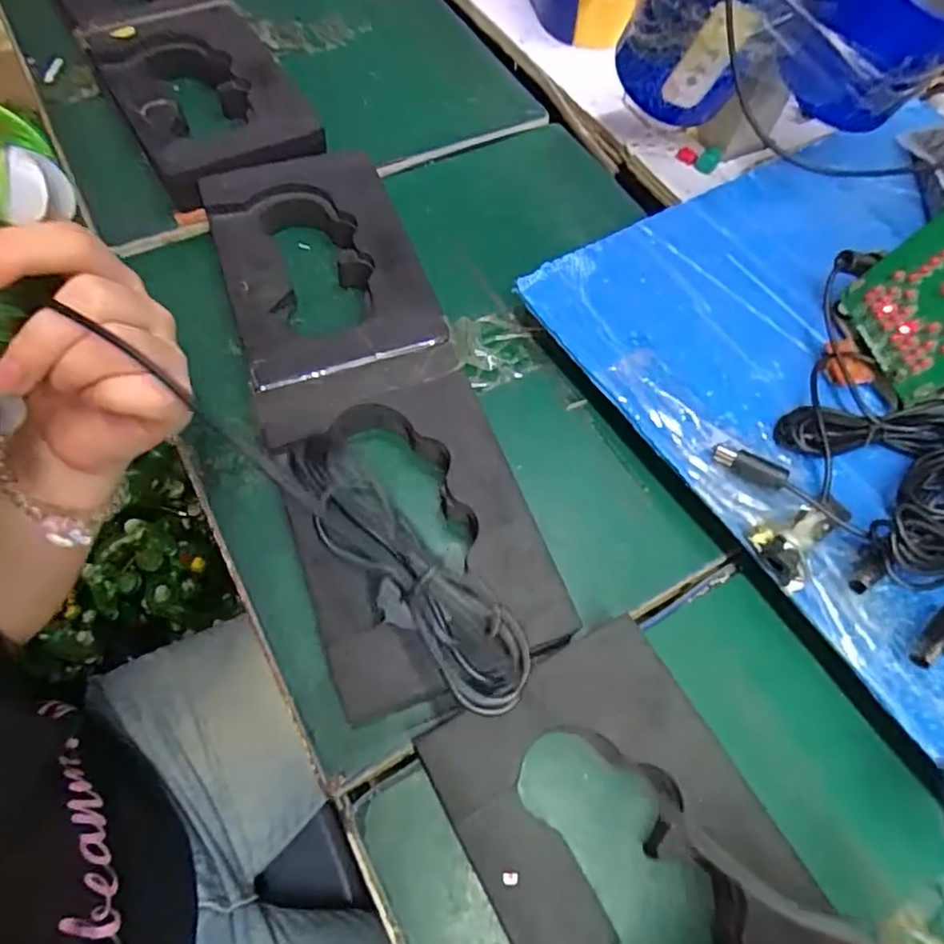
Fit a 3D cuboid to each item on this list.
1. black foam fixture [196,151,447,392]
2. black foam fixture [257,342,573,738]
[{"bbox_3d":[-0.108,-0.143,0.459,0.138,0.042,0.210,-17,64,-10],"label":"black foam fixture"},{"bbox_3d":[-0.037,0.026,0.371,0.124,0.041,0.201,-19,64,-10],"label":"black foam fixture"}]

